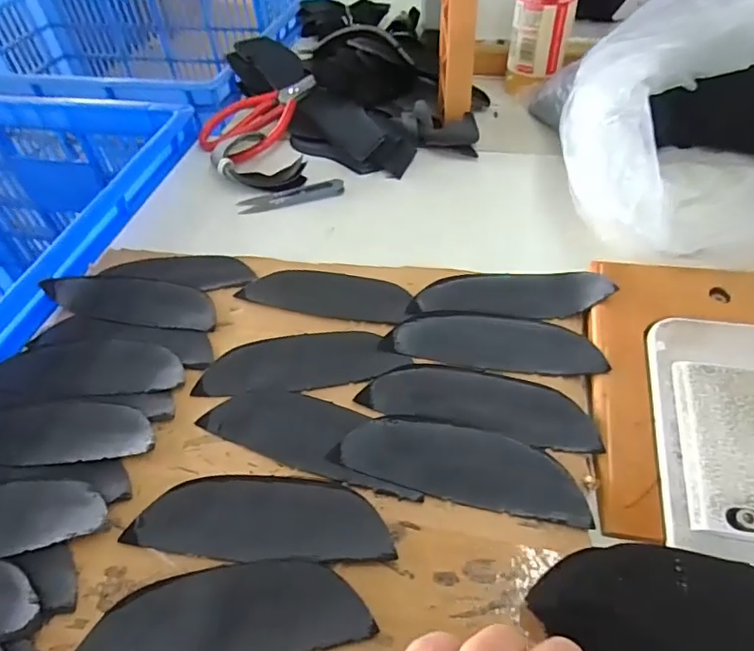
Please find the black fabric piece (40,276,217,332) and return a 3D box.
[{"bbox_3d":[-0.189,-0.022,0.416,0.138,0.012,0.047,9,49,11],"label":"black fabric piece"}]

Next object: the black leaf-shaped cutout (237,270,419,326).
[{"bbox_3d":[-0.039,-0.026,0.411,0.129,0.004,0.047,12,50,14],"label":"black leaf-shaped cutout"}]

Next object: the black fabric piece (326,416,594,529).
[{"bbox_3d":[0.048,0.079,0.312,0.141,0.004,0.045,11,50,14],"label":"black fabric piece"}]

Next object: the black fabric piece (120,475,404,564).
[{"bbox_3d":[-0.064,0.104,0.295,0.143,0.010,0.047,3,48,6],"label":"black fabric piece"}]

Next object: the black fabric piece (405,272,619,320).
[{"bbox_3d":[0.095,-0.026,0.391,0.138,0.014,0.041,-1,56,11],"label":"black fabric piece"}]

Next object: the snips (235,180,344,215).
[{"bbox_3d":[-0.082,-0.124,0.514,0.100,0.008,0.022,-12,48,-7],"label":"snips"}]

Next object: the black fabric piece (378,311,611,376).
[{"bbox_3d":[0.078,0.010,0.370,0.140,0.008,0.049,4,50,10],"label":"black fabric piece"}]

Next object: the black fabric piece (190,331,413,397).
[{"bbox_3d":[-0.053,0.023,0.369,0.137,0.004,0.049,-7,48,-3],"label":"black fabric piece"}]

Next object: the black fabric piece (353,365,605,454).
[{"bbox_3d":[0.064,0.047,0.339,0.142,0.005,0.046,11,50,13],"label":"black fabric piece"}]

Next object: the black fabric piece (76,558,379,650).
[{"bbox_3d":[-0.077,0.147,0.267,0.142,0.004,0.048,-7,51,0],"label":"black fabric piece"}]

